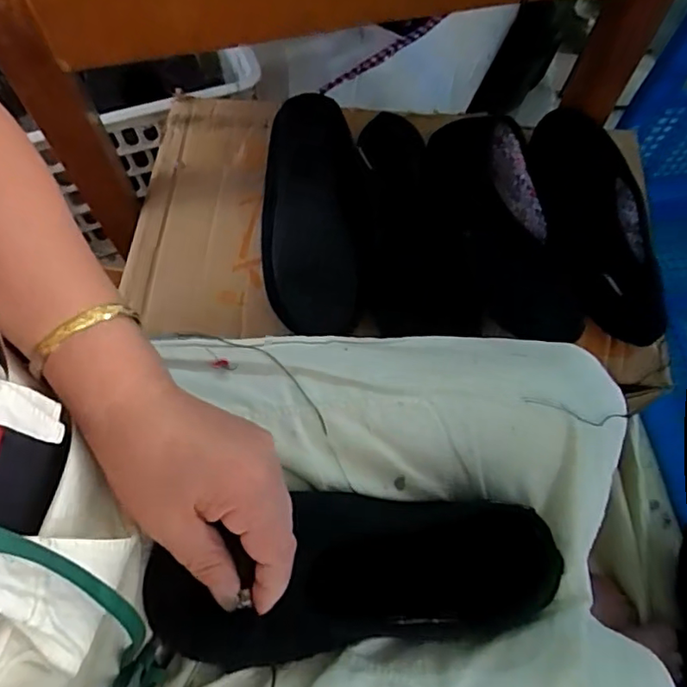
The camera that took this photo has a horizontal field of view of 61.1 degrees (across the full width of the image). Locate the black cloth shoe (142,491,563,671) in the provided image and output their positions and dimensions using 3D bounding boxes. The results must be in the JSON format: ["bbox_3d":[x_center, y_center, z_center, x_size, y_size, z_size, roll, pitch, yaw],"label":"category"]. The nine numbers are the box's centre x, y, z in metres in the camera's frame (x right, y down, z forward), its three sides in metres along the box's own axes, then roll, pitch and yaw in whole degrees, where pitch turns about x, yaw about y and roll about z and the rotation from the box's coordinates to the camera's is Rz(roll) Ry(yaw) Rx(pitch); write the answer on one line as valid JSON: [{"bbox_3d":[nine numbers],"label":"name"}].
[{"bbox_3d":[0.006,0.133,0.341,0.228,0.064,0.091,-9,69,-5],"label":"black cloth shoe"}]

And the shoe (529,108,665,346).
[{"bbox_3d":[0.258,-0.122,0.593,0.097,0.055,0.234,-6,68,-4],"label":"shoe"}]

